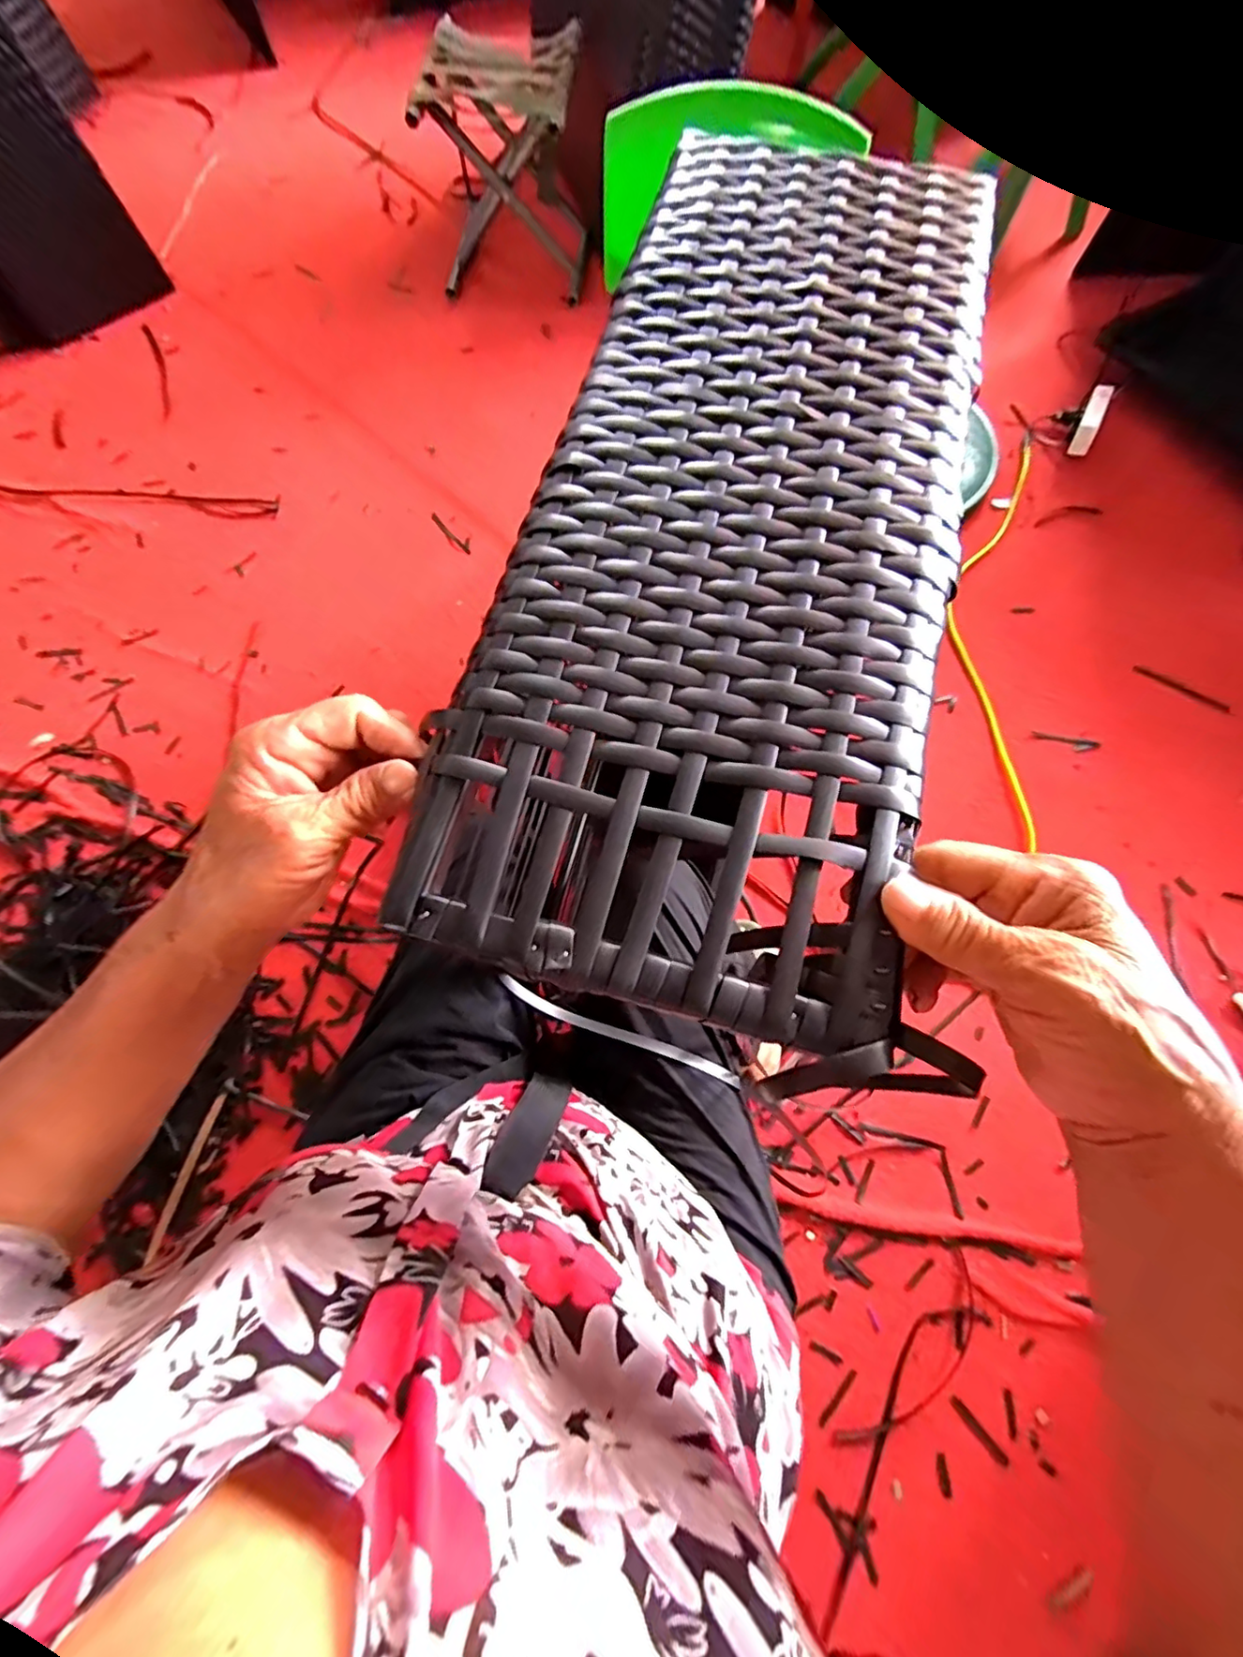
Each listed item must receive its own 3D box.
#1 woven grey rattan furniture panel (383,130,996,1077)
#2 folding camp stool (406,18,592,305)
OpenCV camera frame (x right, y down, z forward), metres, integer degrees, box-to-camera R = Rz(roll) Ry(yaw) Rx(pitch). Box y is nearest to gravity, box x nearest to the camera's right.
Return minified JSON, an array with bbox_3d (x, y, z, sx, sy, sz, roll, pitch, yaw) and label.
[{"bbox_3d":[0.060,-0.154,0.263,0.185,0.013,0.457,15,74,6],"label":"woven grey rattan furniture panel"},{"bbox_3d":[-0.232,-1.380,1.208,0.303,0.296,0.341,1,71,1],"label":"folding camp stool"}]

